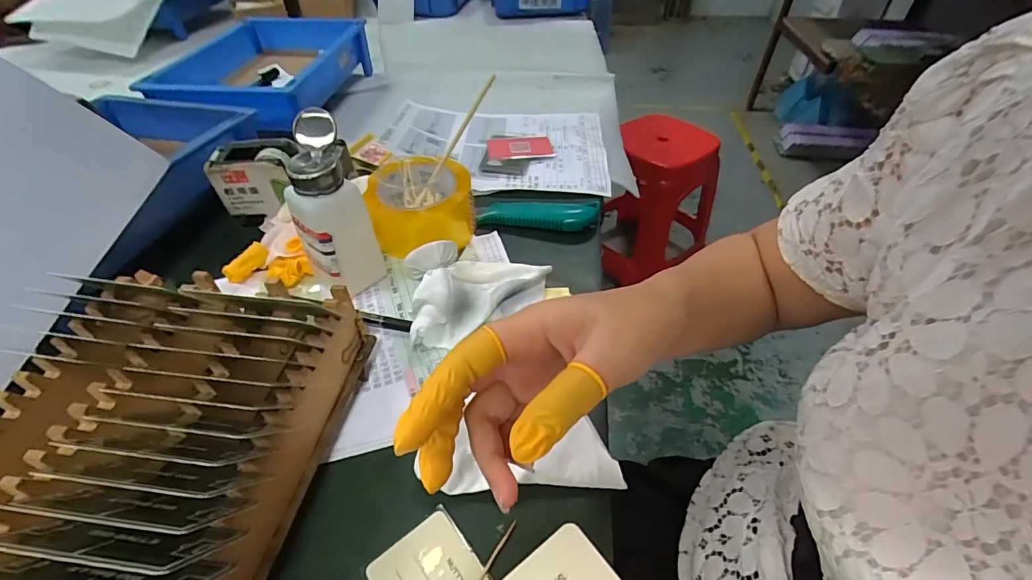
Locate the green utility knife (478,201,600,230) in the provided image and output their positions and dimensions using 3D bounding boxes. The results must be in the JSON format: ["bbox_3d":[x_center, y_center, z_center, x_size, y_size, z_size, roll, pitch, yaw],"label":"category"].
[{"bbox_3d":[0.024,-0.083,0.495,0.129,0.020,0.037,7,45,6],"label":"green utility knife"}]

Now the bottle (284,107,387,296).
[{"bbox_3d":[-0.158,-0.065,0.384,0.059,0.154,0.053,-22,49,-20],"label":"bottle"}]

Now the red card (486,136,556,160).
[{"bbox_3d":[0.006,-0.187,0.590,0.086,0.007,0.056,-6,48,-6],"label":"red card"}]

